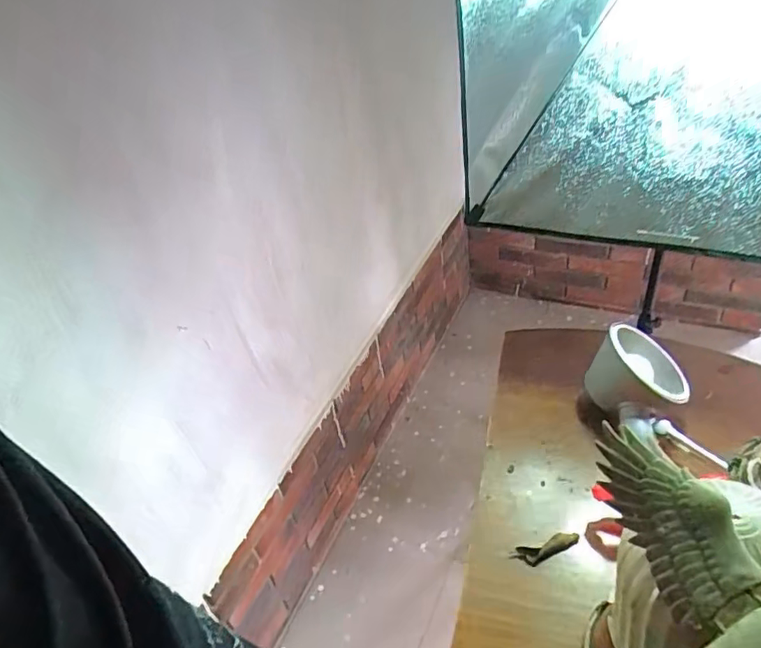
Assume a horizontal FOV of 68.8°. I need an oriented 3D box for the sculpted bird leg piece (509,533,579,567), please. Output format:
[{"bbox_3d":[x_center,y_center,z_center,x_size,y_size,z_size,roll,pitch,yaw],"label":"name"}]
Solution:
[{"bbox_3d":[0.195,0.265,0.654,0.082,0.020,0.020,-12,39,-5],"label":"sculpted bird leg piece"}]

